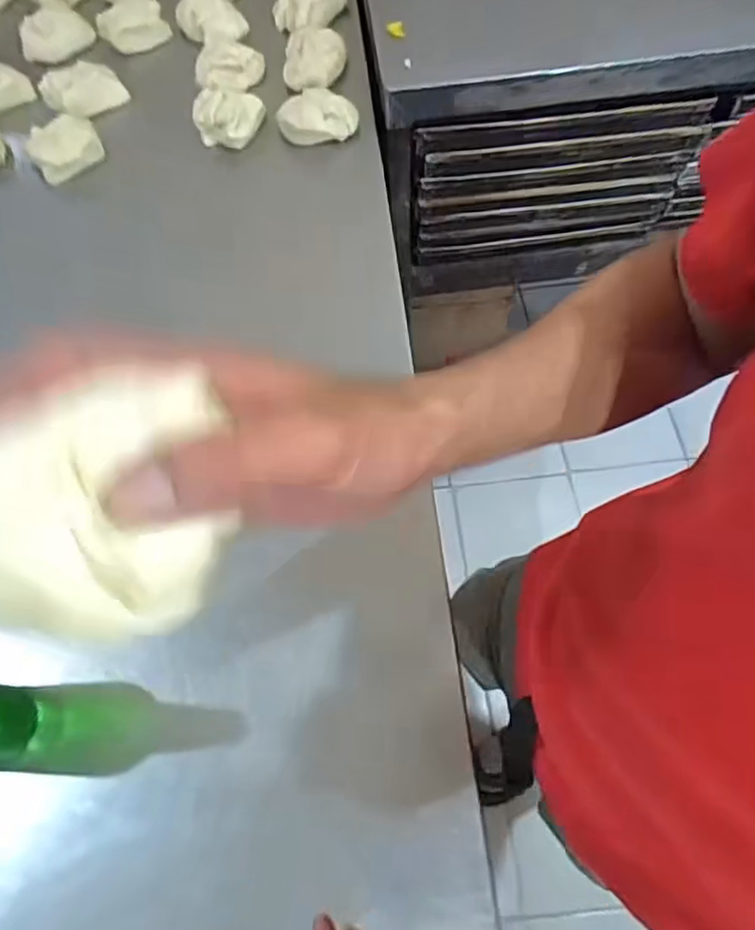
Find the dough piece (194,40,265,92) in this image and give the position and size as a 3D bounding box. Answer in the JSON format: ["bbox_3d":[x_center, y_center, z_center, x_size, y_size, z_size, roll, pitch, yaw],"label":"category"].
[{"bbox_3d":[-0.217,-0.584,0.905,0.105,0.039,0.082,-15,65,-4],"label":"dough piece"}]

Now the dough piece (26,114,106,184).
[{"bbox_3d":[-0.434,-0.443,0.845,0.099,0.041,0.079,-29,66,-10],"label":"dough piece"}]

